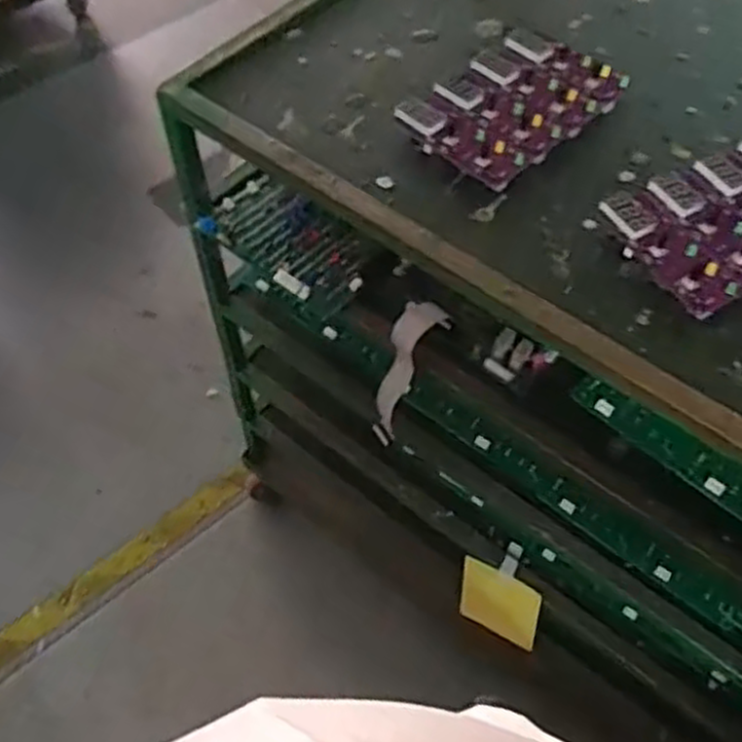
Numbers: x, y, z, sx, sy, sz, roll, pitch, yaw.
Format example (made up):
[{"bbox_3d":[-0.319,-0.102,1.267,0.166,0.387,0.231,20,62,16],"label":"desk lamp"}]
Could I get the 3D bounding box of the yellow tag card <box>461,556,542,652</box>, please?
[{"bbox_3d":[0.147,0.271,0.899,0.095,0.087,0.010,20,29,26],"label":"yellow tag card"}]

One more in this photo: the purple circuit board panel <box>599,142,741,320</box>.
[{"bbox_3d":[0.276,-0.114,0.585,0.176,0.023,0.115,-24,60,-15],"label":"purple circuit board panel"}]

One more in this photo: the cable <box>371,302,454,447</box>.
[{"bbox_3d":[0.030,0.008,0.716,0.035,0.158,0.035,32,38,19],"label":"cable"}]

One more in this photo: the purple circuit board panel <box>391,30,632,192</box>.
[{"bbox_3d":[0.120,-0.228,0.661,0.177,0.025,0.115,-38,64,-23],"label":"purple circuit board panel"}]

